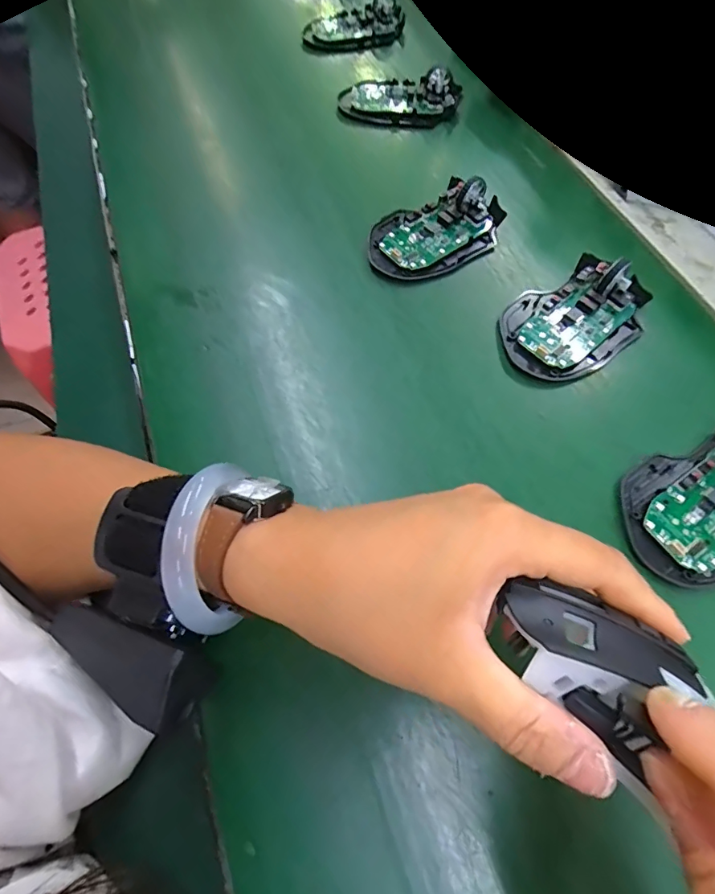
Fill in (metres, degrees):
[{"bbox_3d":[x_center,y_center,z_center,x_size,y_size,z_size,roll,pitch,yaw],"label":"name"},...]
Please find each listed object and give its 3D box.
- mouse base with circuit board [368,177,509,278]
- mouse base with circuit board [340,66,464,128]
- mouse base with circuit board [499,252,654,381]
[{"bbox_3d":[0.061,-0.169,0.341,0.111,0.026,0.065,-30,67,-13],"label":"mouse base with circuit board"},{"bbox_3d":[0.040,-0.330,0.421,0.110,0.025,0.051,11,65,7],"label":"mouse base with circuit board"},{"bbox_3d":[0.150,-0.091,0.304,0.106,0.029,0.070,-34,68,-14],"label":"mouse base with circuit board"}]

